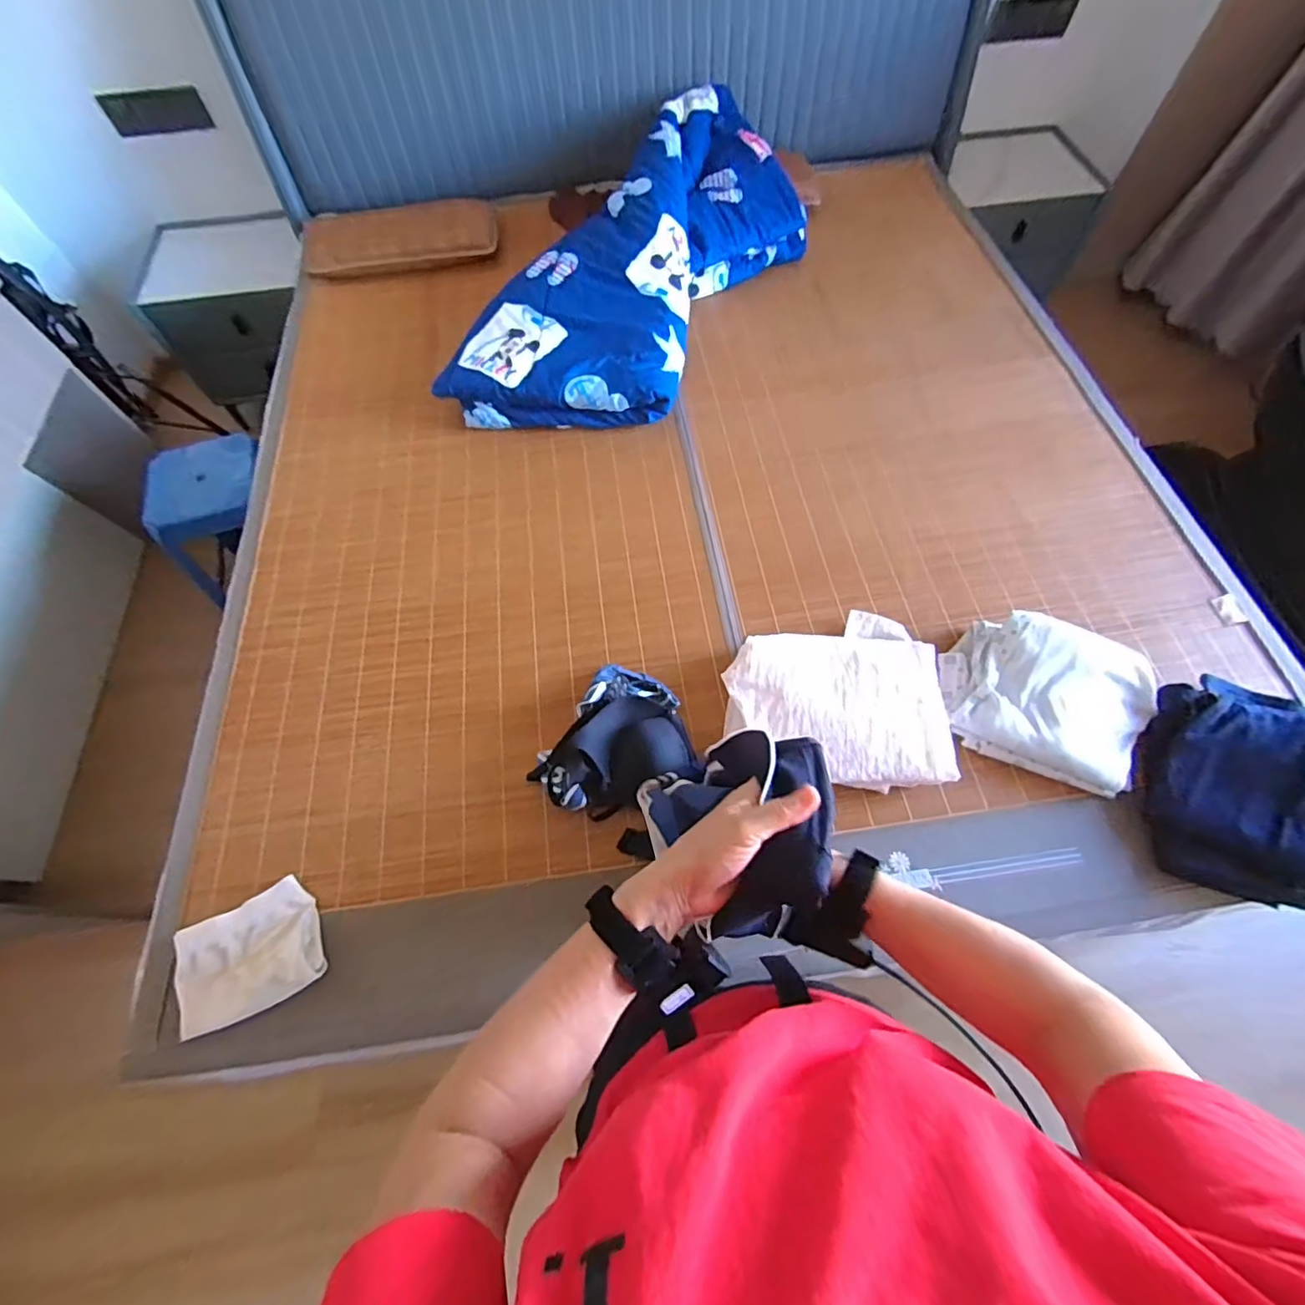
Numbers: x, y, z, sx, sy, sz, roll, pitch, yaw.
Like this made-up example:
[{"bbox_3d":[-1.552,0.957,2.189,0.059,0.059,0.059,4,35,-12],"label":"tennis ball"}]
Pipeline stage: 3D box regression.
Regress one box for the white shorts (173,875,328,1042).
[{"bbox_3d":[-0.541,0.405,0.764,0.184,0.041,0.150,-24,66,-10],"label":"white shorts"}]

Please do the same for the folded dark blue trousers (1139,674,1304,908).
[{"bbox_3d":[0.830,0.171,0.803,0.214,0.111,0.307,19,66,10],"label":"folded dark blue trousers"}]

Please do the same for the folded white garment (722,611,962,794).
[{"bbox_3d":[0.285,0.066,0.896,0.326,0.069,0.283,0,64,1],"label":"folded white garment"}]

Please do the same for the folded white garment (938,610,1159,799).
[{"bbox_3d":[0.604,0.069,0.874,0.294,0.086,0.225,22,66,11],"label":"folded white garment"}]

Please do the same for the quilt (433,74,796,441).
[{"bbox_3d":[0.010,-0.905,1.301,0.463,0.202,1.115,28,67,14],"label":"quilt"}]

